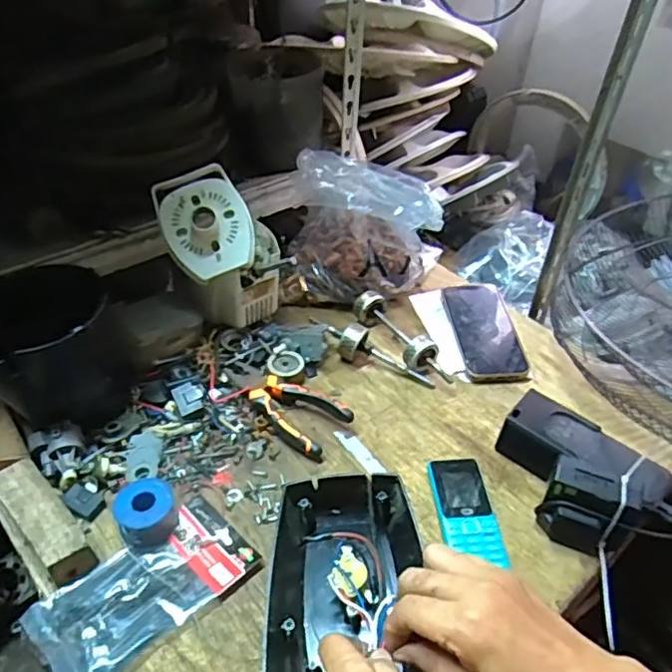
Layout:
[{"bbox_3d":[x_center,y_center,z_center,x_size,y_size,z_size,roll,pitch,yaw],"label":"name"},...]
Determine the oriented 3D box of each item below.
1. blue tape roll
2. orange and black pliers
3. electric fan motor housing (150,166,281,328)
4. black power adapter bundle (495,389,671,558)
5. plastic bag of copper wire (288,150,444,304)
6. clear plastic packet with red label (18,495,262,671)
[{"bbox_3d":[-0.176,0.163,0.568,0.053,0.030,0.059,-19,46,-23],"label":"blue tape roll"},{"bbox_3d":[-0.062,0.072,0.682,0.157,0.030,0.065,31,48,27],"label":"orange and black pliers"},{"bbox_3d":[-0.143,-0.105,0.753,0.132,0.158,0.109,-13,44,-18],"label":"electric fan motor housing"},{"bbox_3d":[0.231,0.131,0.601,0.112,0.074,0.156,-30,52,-32],"label":"black power adapter bundle"},{"bbox_3d":[0.036,-0.142,0.798,0.188,0.181,0.132,4,41,0],"label":"plastic bag of copper wire"},{"bbox_3d":[-0.163,0.218,0.528,0.179,0.013,0.098,-31,52,-33],"label":"clear plastic packet with red label"}]

